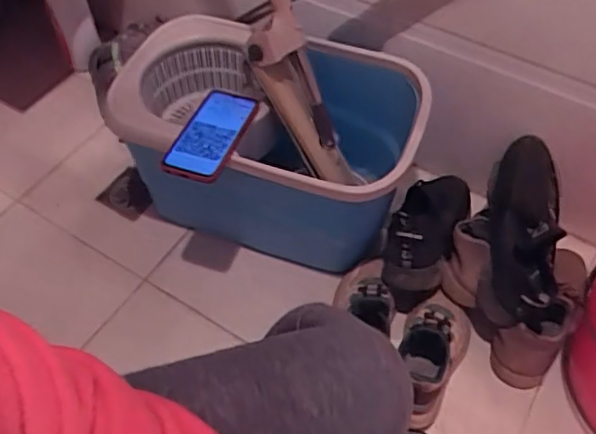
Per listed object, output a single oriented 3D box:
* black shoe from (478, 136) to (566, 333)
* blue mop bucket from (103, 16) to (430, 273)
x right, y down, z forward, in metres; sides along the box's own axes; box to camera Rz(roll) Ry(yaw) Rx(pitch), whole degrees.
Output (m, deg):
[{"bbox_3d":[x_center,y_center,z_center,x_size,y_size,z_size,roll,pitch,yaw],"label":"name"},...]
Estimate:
[{"bbox_3d":[0.329,0.016,0.911,0.097,0.138,0.289,8,68,7],"label":"black shoe"},{"bbox_3d":[-0.044,-0.094,0.961,0.434,0.249,0.294,13,54,10],"label":"blue mop bucket"}]

